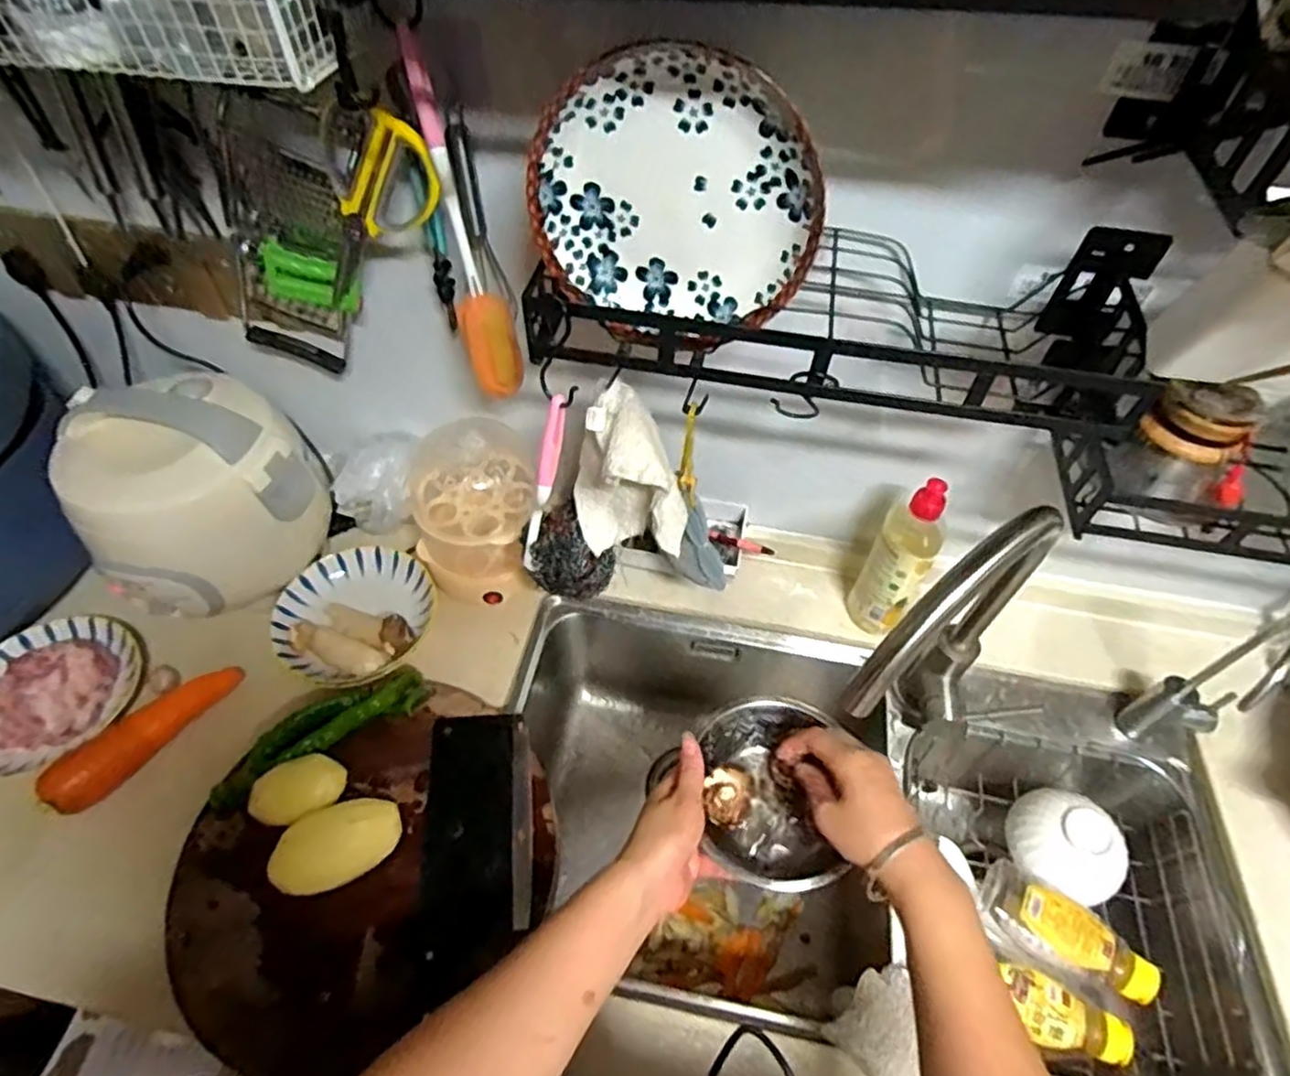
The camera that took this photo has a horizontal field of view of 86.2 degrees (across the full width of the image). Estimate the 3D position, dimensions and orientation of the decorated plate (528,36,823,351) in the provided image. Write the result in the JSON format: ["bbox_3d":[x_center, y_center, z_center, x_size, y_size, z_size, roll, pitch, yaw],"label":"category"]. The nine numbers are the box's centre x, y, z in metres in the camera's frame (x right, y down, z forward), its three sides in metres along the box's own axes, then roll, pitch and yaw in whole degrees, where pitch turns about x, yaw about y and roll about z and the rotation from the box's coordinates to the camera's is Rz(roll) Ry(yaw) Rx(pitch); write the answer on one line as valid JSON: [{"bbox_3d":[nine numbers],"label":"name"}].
[{"bbox_3d":[0.019,-0.221,0.466,0.192,0.167,0.048,11,53,7],"label":"decorated plate"}]

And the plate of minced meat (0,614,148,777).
[{"bbox_3d":[-0.625,0.151,0.711,0.164,0.065,0.176,25,56,16],"label":"plate of minced meat"}]

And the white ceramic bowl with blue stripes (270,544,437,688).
[{"bbox_3d":[-0.324,0.076,0.769,0.165,0.052,0.169,1,52,-1],"label":"white ceramic bowl with blue stripes"}]

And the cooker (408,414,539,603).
[{"bbox_3d":[-0.190,-0.030,0.761,0.136,0.164,0.131,-20,56,-16],"label":"cooker"}]

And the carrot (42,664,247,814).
[{"bbox_3d":[-0.501,0.189,0.692,0.047,0.041,0.185,32,58,21],"label":"carrot"}]

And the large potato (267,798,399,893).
[{"bbox_3d":[-0.263,0.264,0.593,0.104,0.048,0.060,-23,57,-19],"label":"large potato"}]

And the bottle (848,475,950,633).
[{"bbox_3d":[0.269,0.027,0.740,0.058,0.210,0.059,24,55,16],"label":"bottle"}]

